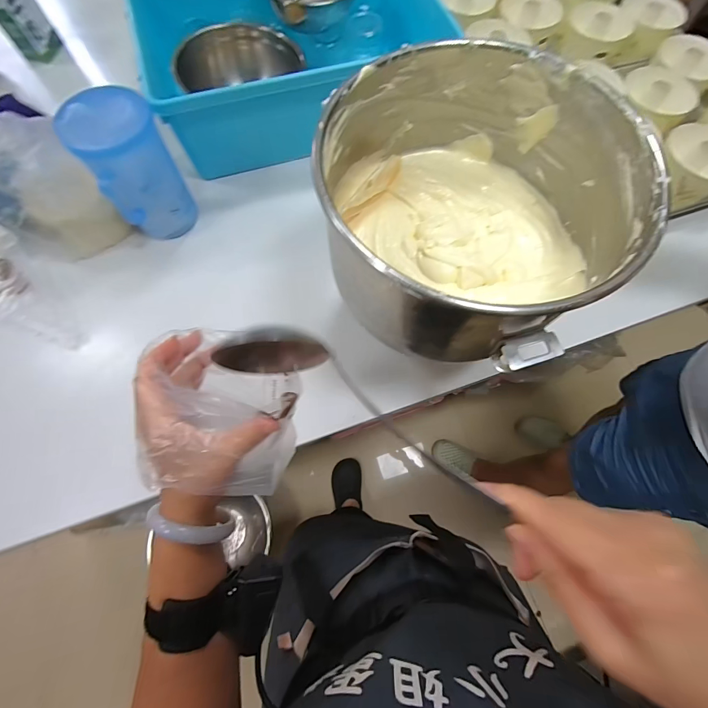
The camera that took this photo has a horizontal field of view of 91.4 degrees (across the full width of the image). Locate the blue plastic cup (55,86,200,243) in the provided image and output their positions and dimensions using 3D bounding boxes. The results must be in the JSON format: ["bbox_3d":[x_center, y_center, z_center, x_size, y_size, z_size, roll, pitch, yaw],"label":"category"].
[{"bbox_3d":[-0.375,-0.322,0.598,0.132,0.190,0.142,0,71,-1],"label":"blue plastic cup"}]

